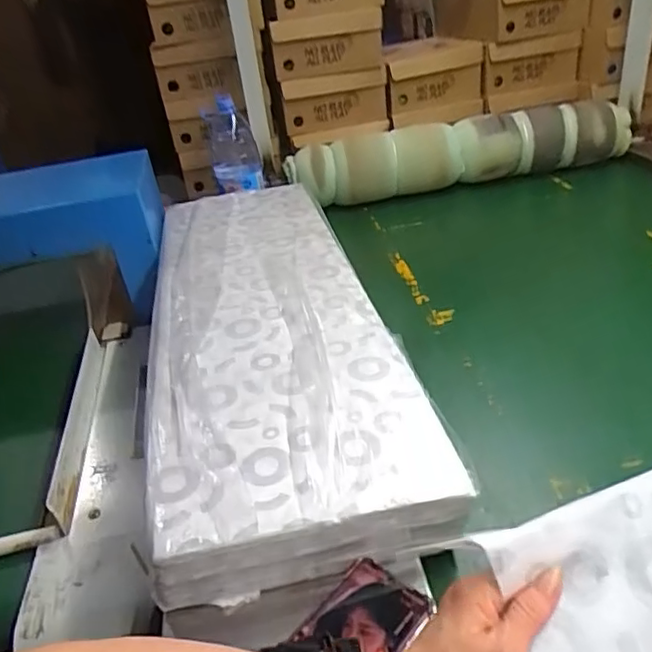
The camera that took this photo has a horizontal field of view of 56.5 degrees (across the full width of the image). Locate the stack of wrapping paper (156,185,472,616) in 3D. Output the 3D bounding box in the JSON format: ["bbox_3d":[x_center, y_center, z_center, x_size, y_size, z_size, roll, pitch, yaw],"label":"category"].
[{"bbox_3d":[-0.090,-0.025,0.873,0.292,0.063,0.830,-11,32,-6],"label":"stack of wrapping paper"}]

